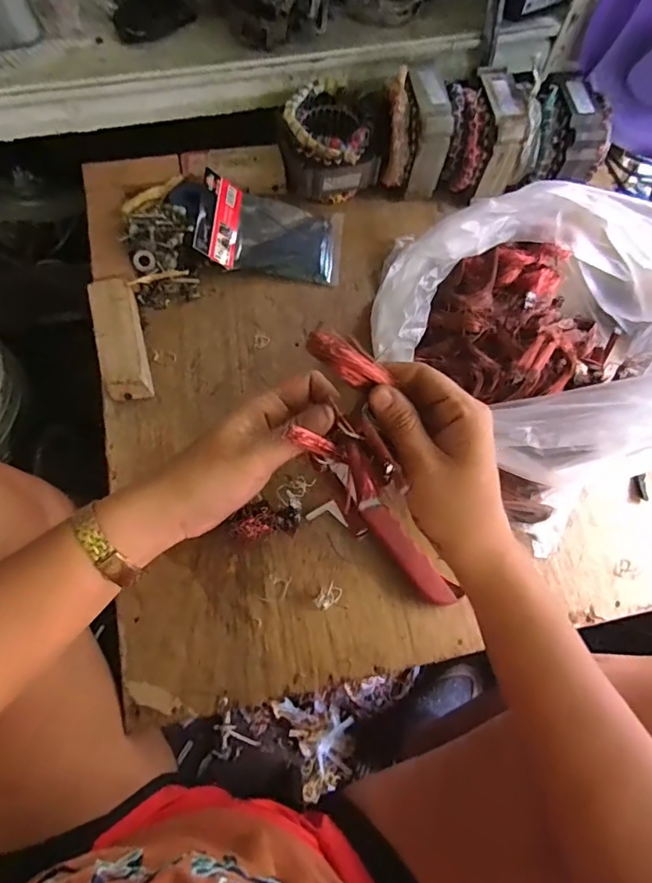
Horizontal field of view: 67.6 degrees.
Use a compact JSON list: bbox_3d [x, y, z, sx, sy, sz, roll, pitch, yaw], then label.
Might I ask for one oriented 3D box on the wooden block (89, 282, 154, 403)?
[{"bbox_3d":[-0.205,-0.101,0.492,0.046,0.042,0.126,-13,71,-7],"label":"wooden block"}]

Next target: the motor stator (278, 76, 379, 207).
[{"bbox_3d":[0.005,-0.341,0.560,0.115,0.076,0.102,-13,71,-7],"label":"motor stator"}]

